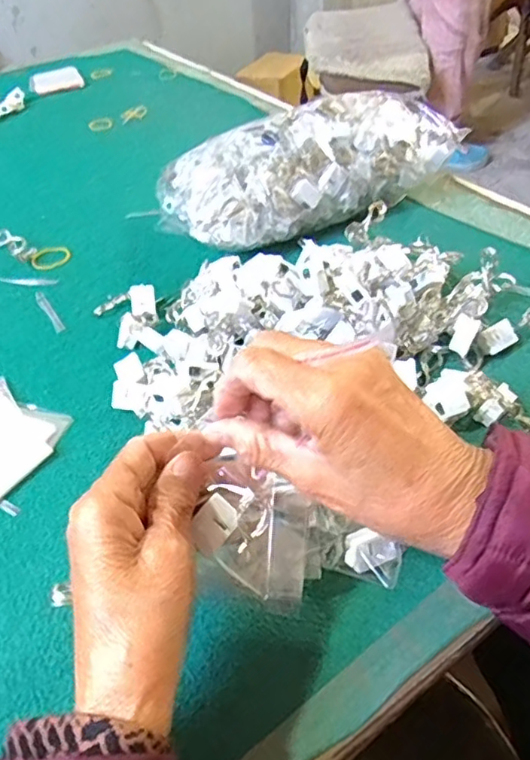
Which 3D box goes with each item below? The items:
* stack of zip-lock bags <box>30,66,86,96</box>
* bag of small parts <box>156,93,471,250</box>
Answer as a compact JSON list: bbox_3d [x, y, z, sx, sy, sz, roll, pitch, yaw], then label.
[{"bbox_3d":[-0.348,-0.499,0.992,0.084,0.011,0.105,-18,46,-13],"label":"stack of zip-lock bags"},{"bbox_3d":[0.042,-0.207,0.595,0.278,0.093,0.117,-21,47,-15],"label":"bag of small parts"}]

